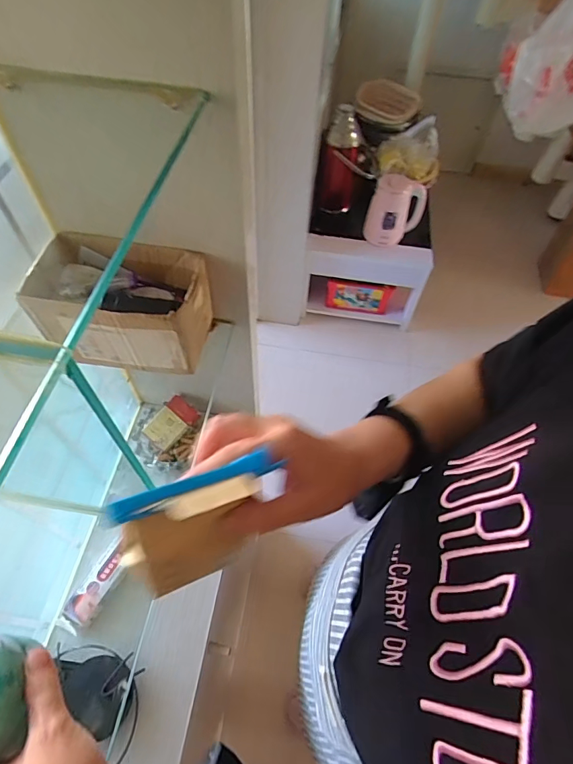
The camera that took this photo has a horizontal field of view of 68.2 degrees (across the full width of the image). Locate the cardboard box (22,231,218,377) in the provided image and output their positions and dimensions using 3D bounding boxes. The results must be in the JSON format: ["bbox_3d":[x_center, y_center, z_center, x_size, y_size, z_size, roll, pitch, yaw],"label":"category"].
[{"bbox_3d":[-0.195,-0.092,0.508,0.190,0.100,0.109,7,57,2],"label":"cardboard box"}]

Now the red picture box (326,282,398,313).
[{"bbox_3d":[0.282,-0.335,1.674,0.248,0.150,0.017,8,57,3],"label":"red picture box"}]

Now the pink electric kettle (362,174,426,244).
[{"bbox_3d":[0.373,-0.596,1.458,0.187,0.191,0.116,11,57,5],"label":"pink electric kettle"}]

